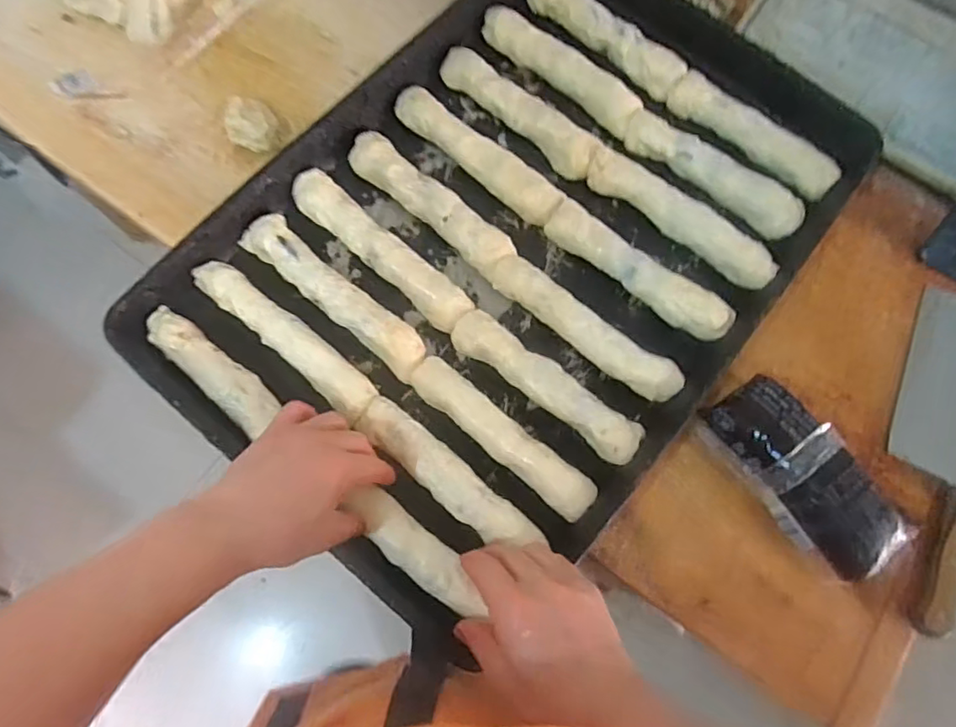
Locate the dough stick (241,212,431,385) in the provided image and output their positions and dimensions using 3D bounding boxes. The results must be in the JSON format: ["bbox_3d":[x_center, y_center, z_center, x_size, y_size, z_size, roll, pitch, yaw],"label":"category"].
[{"bbox_3d":[-0.119,-0.058,0.500,0.184,0.031,0.037,40,77,10],"label":"dough stick"}]

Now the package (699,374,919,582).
[{"bbox_3d":[0.256,0.088,0.473,0.064,0.058,0.167,-34,78,-9],"label":"package"}]

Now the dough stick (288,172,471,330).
[{"bbox_3d":[-0.086,-0.099,0.512,0.186,0.031,0.038,41,77,10],"label":"dough stick"}]

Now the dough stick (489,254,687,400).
[{"bbox_3d":[0.091,-0.028,0.511,0.178,0.037,0.032,38,76,10],"label":"dough stick"}]

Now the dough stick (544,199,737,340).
[{"bbox_3d":[0.138,-0.079,0.524,0.178,0.035,0.034,36,76,9],"label":"dough stick"}]

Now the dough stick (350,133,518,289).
[{"bbox_3d":[-0.042,-0.145,0.523,0.171,0.029,0.038,40,77,10],"label":"dough stick"}]

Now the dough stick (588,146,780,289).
[{"bbox_3d":[0.181,-0.133,0.531,0.186,0.029,0.036,37,76,9],"label":"dough stick"}]

